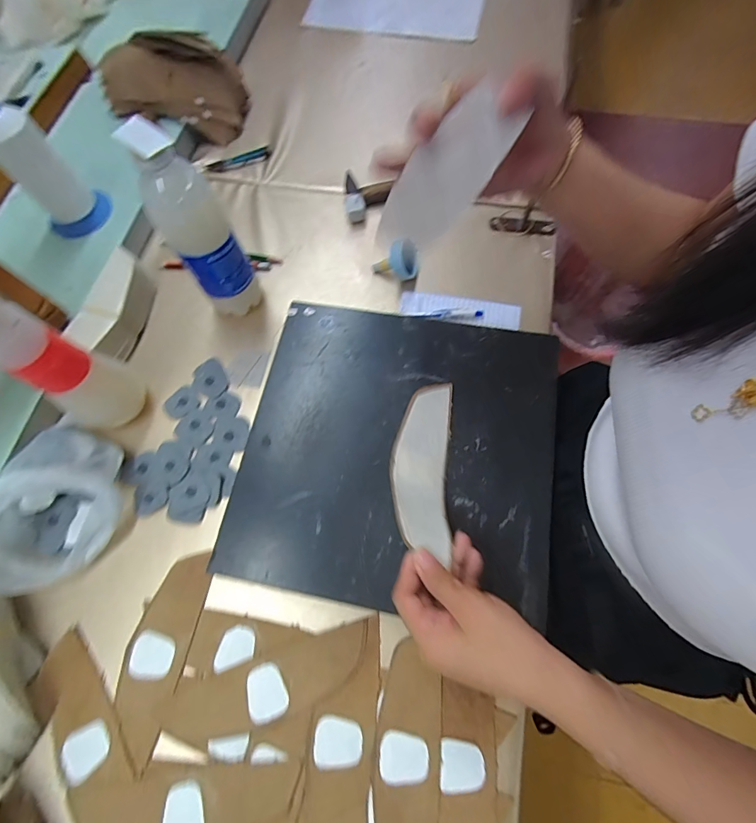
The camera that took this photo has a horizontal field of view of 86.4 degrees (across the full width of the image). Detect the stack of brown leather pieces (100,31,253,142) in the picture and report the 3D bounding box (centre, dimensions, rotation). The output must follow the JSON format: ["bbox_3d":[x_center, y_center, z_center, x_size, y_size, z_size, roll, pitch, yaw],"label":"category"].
[{"bbox_3d":[-0.294,-0.461,0.575,0.190,0.107,0.100,-8,69,-1],"label":"stack of brown leather pieces"}]

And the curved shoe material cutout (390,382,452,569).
[{"bbox_3d":[0.041,0.046,0.375,0.053,0.028,0.169,6,58,4],"label":"curved shoe material cutout"}]

